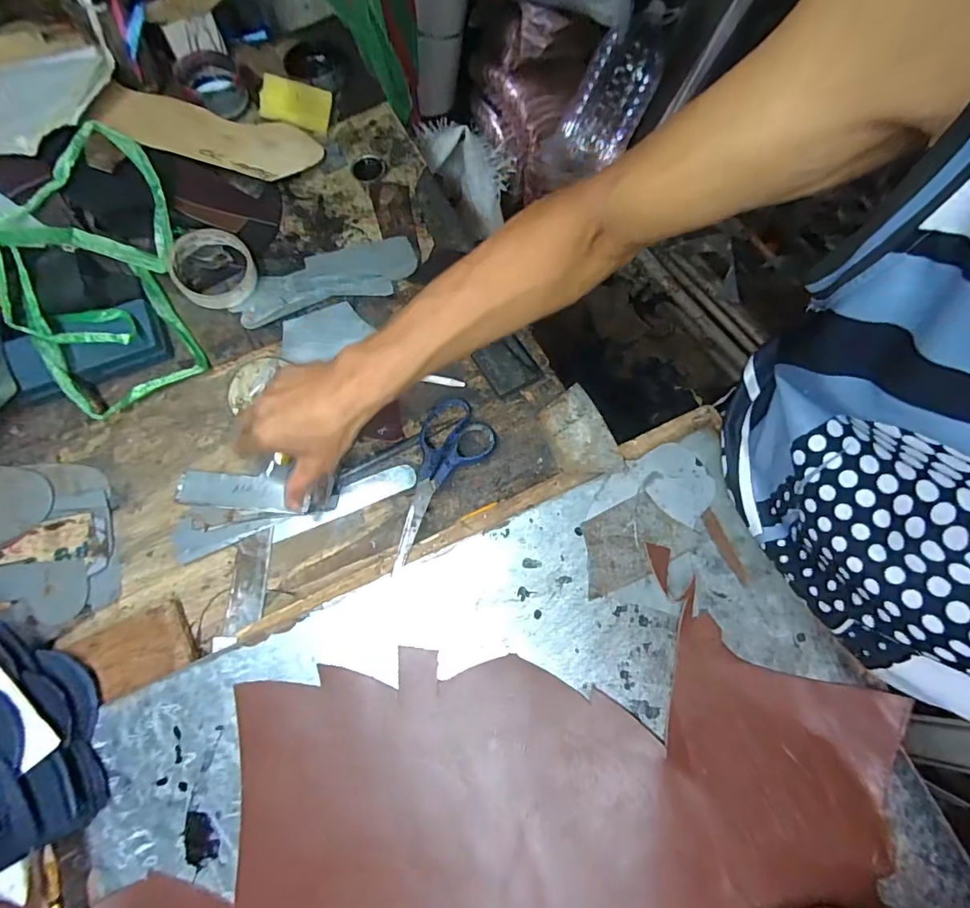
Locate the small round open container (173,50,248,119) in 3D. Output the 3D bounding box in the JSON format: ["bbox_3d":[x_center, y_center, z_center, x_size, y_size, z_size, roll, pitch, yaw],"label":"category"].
[{"bbox_3d":[-0.345,-0.471,0.620,0.075,0.029,0.090,-30,75,-10],"label":"small round open container"}]

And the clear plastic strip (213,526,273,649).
[{"bbox_3d":[-0.226,0.127,0.460,0.036,0.006,0.109,8,72,0],"label":"clear plastic strip"}]

